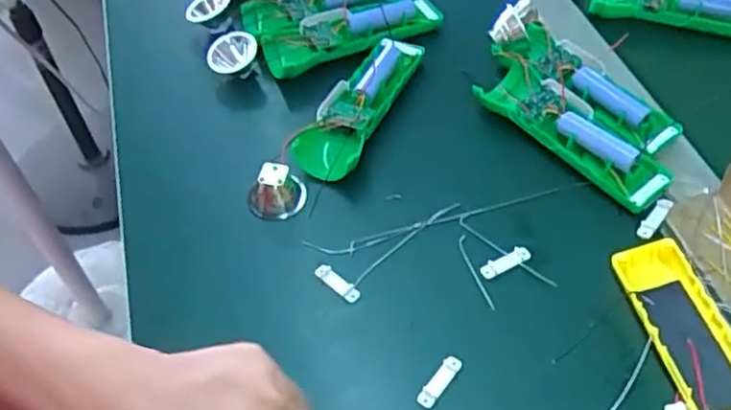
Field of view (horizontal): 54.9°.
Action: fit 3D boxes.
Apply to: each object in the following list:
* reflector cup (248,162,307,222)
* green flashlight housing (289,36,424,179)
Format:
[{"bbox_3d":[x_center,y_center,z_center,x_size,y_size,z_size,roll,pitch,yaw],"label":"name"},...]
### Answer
[{"bbox_3d":[-0.069,-0.010,0.535,0.043,0.033,0.038,-7,50,-1],"label":"reflector cup"},{"bbox_3d":[-0.003,-0.090,0.581,0.054,0.027,0.158,16,53,17],"label":"green flashlight housing"}]

